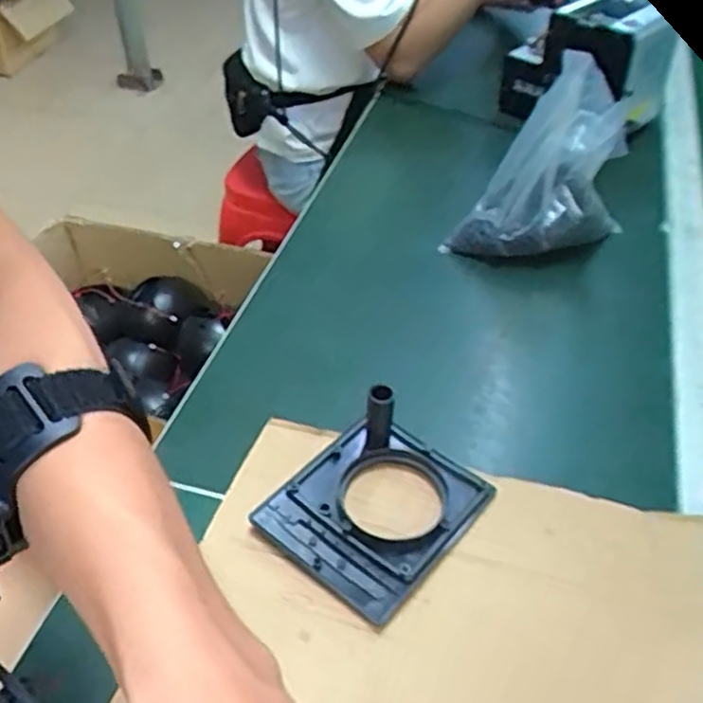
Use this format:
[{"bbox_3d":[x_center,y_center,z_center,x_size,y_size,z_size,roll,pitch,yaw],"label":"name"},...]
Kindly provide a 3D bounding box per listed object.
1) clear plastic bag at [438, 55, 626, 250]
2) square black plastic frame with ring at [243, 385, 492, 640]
[{"bbox_3d":[0.212,-0.203,0.776,0.145,0.186,0.181,21,47,22],"label":"clear plastic bag"},{"bbox_3d":[0.016,0.097,0.515,0.119,0.061,0.136,30,51,29],"label":"square black plastic frame with ring"}]

